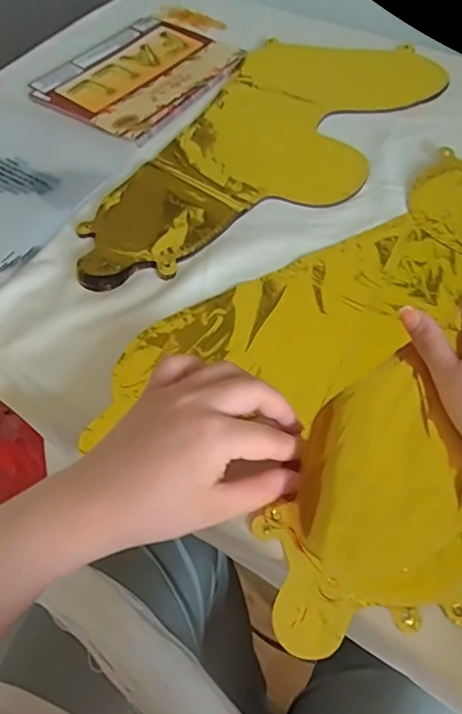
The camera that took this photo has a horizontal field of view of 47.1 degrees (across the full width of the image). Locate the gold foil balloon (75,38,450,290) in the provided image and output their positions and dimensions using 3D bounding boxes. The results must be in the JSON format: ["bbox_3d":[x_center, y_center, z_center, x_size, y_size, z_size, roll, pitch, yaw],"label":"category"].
[{"bbox_3d":[0.028,-0.197,0.509,0.195,0.019,0.415,30,65,22],"label":"gold foil balloon"}]

